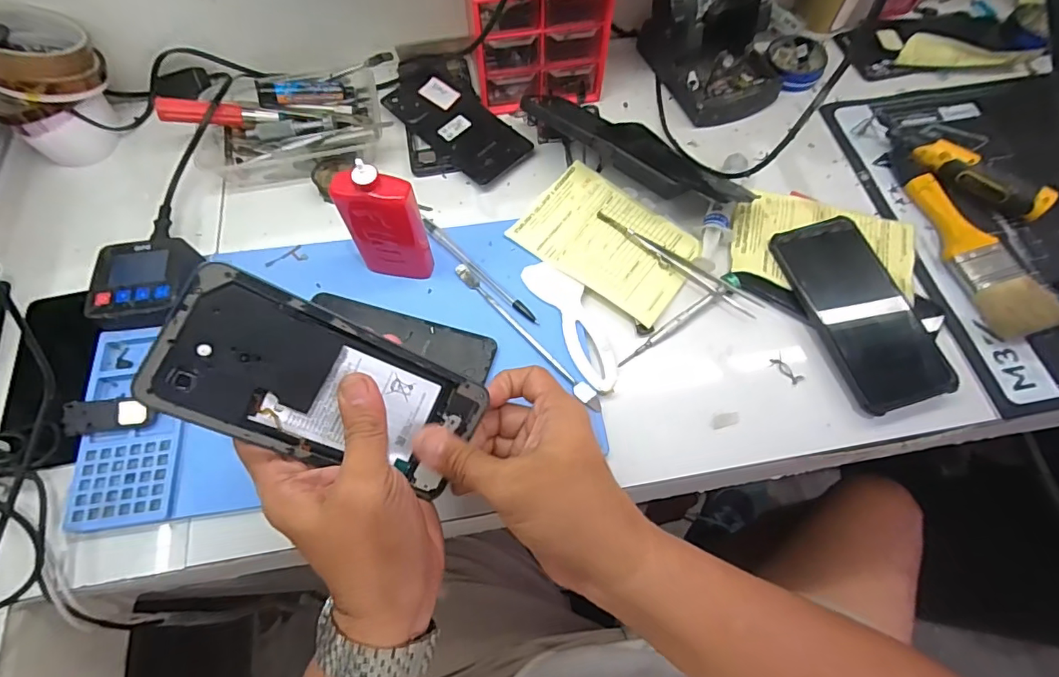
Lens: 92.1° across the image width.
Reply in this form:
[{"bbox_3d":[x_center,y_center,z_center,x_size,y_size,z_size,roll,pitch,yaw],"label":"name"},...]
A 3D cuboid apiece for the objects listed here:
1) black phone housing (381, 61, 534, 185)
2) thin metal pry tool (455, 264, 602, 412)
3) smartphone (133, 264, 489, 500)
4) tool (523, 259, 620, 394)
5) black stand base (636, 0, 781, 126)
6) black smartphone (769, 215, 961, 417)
[{"bbox_3d":[-0.073,-0.218,0.514,0.078,0.013,0.157,-39,72,-18],"label":"black phone housing"},{"bbox_3d":[-0.003,-0.005,0.411,0.012,0.007,0.168,-40,71,-16],"label":"thin metal pry tool"},{"bbox_3d":[-0.107,0.027,0.275,0.161,0.014,0.076,27,87,-27],"label":"smartphone"},{"bbox_3d":[0.037,-0.015,0.418,0.038,0.004,0.125,-26,68,-11],"label":"tool"},{"bbox_3d":[0.186,-0.291,0.482,0.141,0.133,0.108,7,66,4],"label":"black stand base"},{"bbox_3d":[0.271,-0.025,0.416,0.084,0.012,0.162,-15,71,-9],"label":"black smartphone"}]

